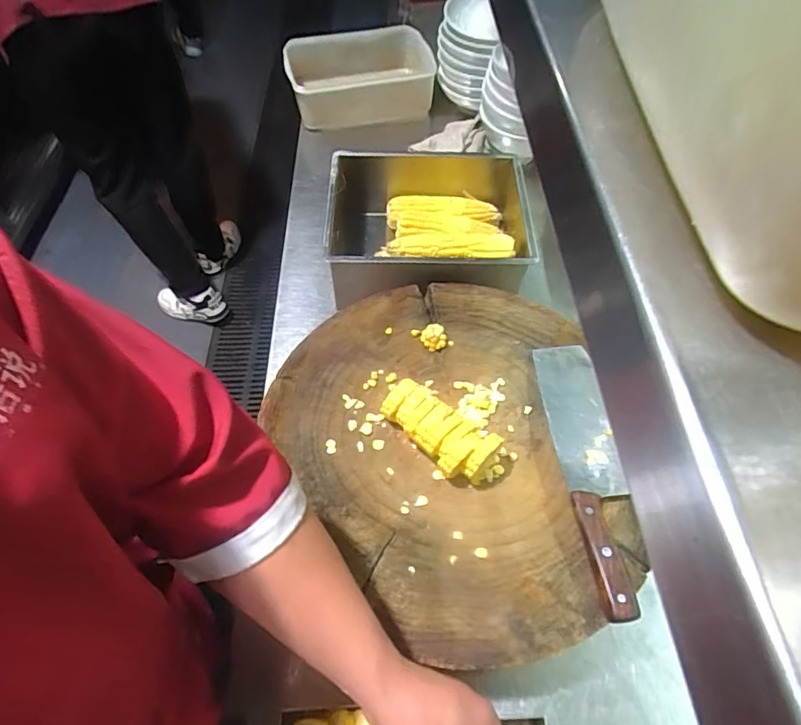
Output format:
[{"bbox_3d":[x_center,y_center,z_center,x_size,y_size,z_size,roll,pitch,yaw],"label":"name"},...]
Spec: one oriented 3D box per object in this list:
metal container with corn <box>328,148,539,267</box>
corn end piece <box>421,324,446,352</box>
[{"bbox_3d":[0.043,-0.209,0.811,0.308,0.126,0.245,2,56,0],"label":"metal container with corn"},{"bbox_3d":[0.045,-0.033,0.664,0.030,0.012,0.033,1,56,-1],"label":"corn end piece"}]

